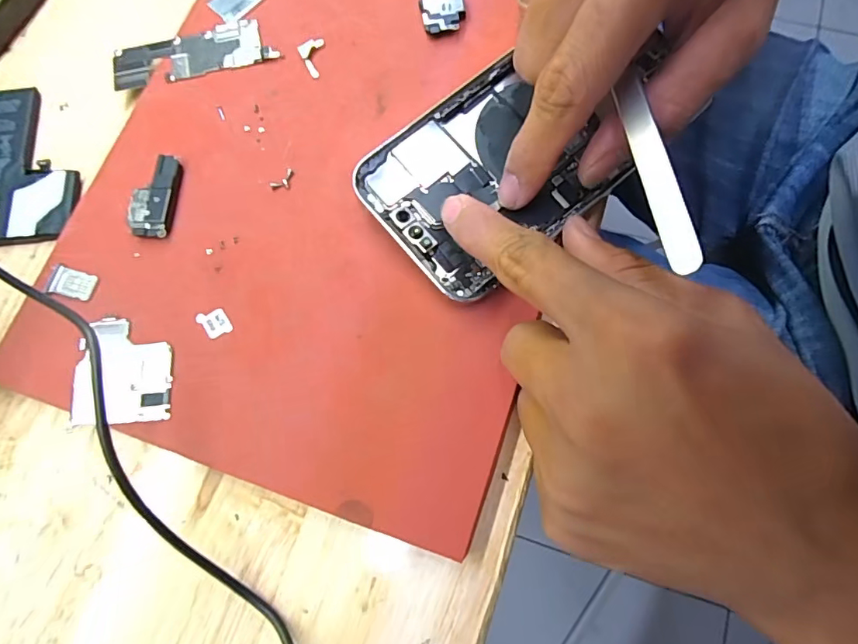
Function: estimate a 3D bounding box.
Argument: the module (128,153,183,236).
[{"bbox_3d":[-0.114,-0.052,0.203,0.017,0.005,0.036,1,76,0],"label":"module"}]

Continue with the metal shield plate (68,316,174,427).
[{"bbox_3d":[-0.116,0.018,0.186,0.036,0.004,0.040,-4,76,-1],"label":"metal shield plate"}]

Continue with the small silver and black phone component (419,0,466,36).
[{"bbox_3d":[0.007,-0.140,0.224,0.020,0.006,0.019,-10,76,-3],"label":"small silver and black phone component"}]

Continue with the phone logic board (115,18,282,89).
[{"bbox_3d":[-0.107,-0.123,0.224,0.072,0.004,0.024,-13,77,-3],"label":"phone logic board"}]

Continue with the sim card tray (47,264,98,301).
[{"bbox_3d":[-0.142,-0.016,0.195,0.018,0.004,0.012,12,76,3],"label":"sim card tray"}]

